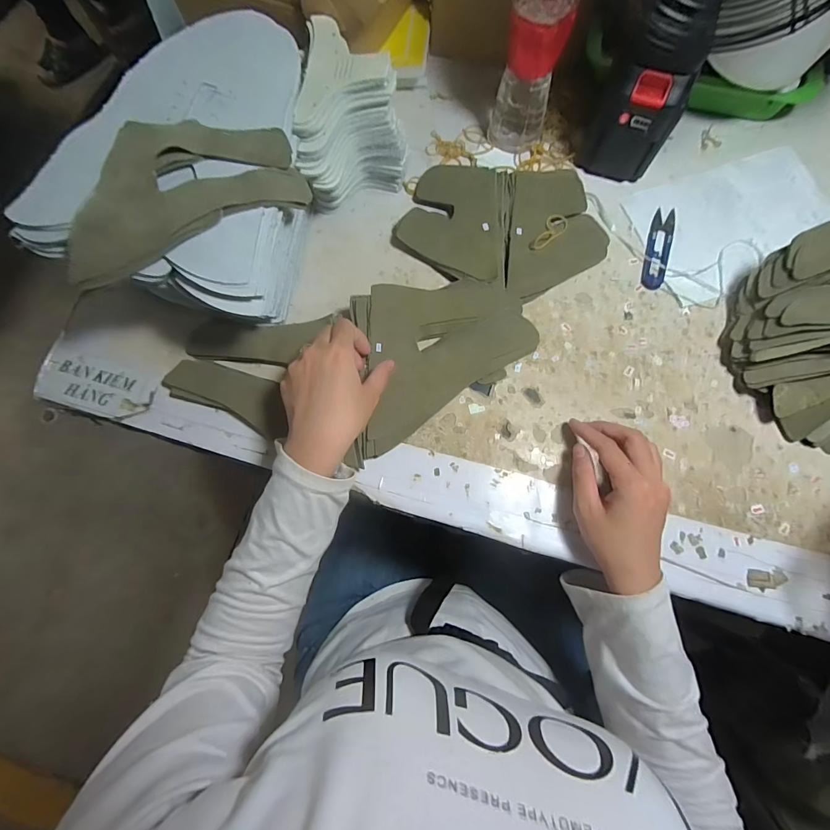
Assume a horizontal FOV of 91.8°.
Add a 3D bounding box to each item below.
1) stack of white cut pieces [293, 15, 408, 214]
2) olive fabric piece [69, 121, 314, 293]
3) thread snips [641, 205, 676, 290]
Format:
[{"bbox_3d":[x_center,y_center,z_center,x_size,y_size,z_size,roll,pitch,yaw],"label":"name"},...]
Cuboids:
[{"bbox_3d":[-0.059,-0.284,0.409,0.097,0.113,0.144,2,74,2],"label":"stack of white cut pieces"},{"bbox_3d":[-0.195,-0.192,0.325,0.187,0.019,0.124,-27,75,-6],"label":"olive fabric piece"},{"bbox_3d":[0.260,-0.179,0.430,0.024,0.004,0.102,13,73,17],"label":"thread snips"}]

